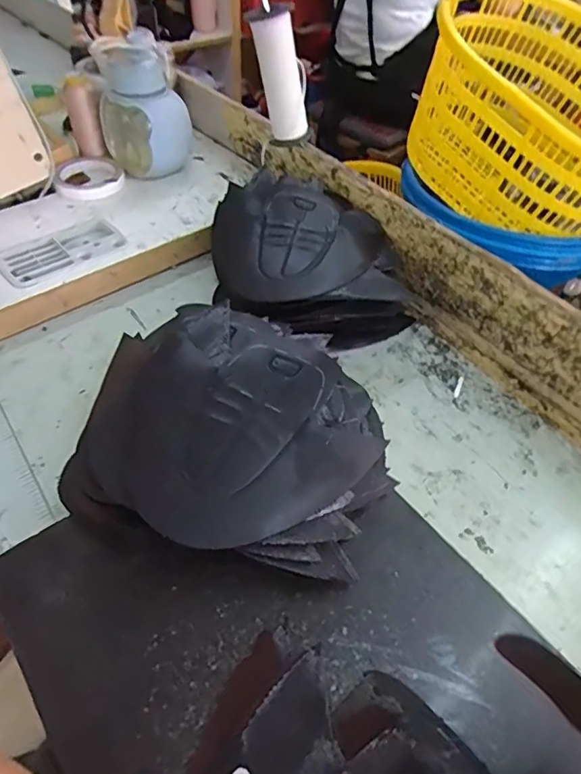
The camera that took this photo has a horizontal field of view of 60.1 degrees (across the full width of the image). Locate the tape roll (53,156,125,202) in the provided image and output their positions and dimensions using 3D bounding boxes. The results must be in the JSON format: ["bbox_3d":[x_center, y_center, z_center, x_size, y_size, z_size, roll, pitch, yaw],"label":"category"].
[{"bbox_3d":[-0.288,-0.308,0.731,0.109,0.021,0.109,2,50,-2],"label":"tape roll"}]

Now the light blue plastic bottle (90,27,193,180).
[{"bbox_3d":[-0.201,-0.387,0.705,0.105,0.159,0.105,2,49,-2],"label":"light blue plastic bottle"}]

